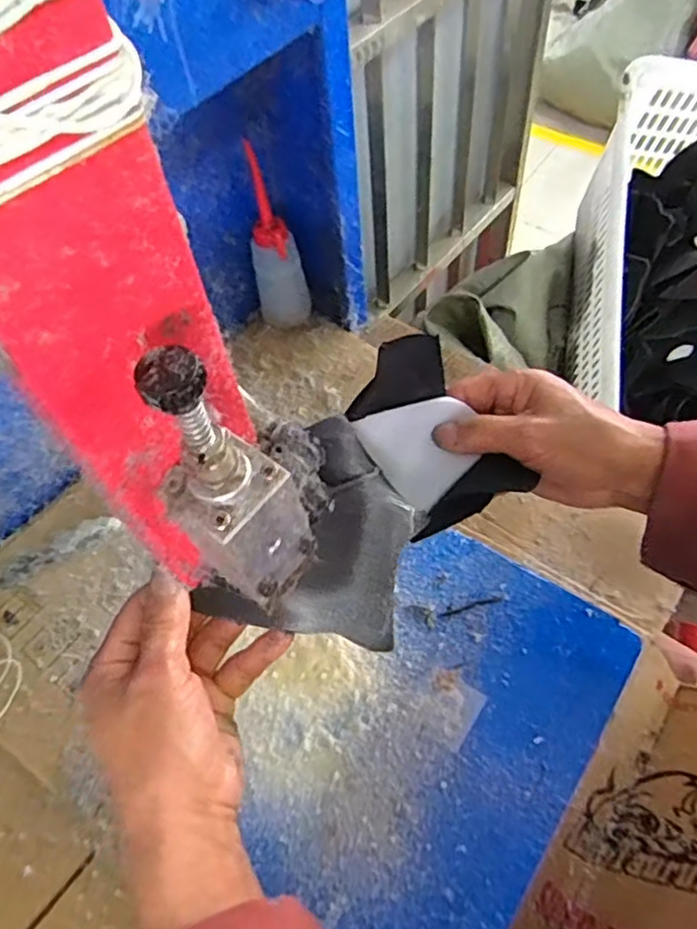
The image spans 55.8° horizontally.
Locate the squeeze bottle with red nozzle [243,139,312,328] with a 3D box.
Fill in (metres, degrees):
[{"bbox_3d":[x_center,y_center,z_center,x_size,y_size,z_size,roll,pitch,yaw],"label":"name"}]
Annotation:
[{"bbox_3d":[-0.068,-0.206,0.636,0.051,0.173,0.042,-1,57,3],"label":"squeeze bottle with red nozzle"}]

